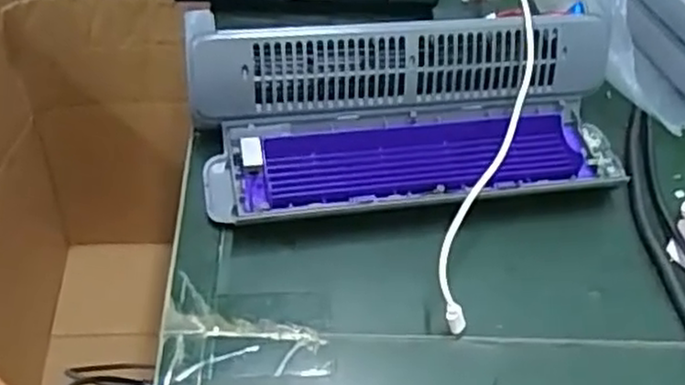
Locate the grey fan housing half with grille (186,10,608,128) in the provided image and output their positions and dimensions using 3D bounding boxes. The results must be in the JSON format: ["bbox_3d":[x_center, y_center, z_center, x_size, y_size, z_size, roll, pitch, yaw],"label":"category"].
[{"bbox_3d":[0.043,-0.094,0.518,0.296,0.066,0.035,-5,23,-9],"label":"grey fan housing half with grille"}]

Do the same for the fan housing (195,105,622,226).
[{"bbox_3d":[0.054,-0.022,0.509,0.292,0.029,0.077,-6,53,-8],"label":"fan housing"}]

